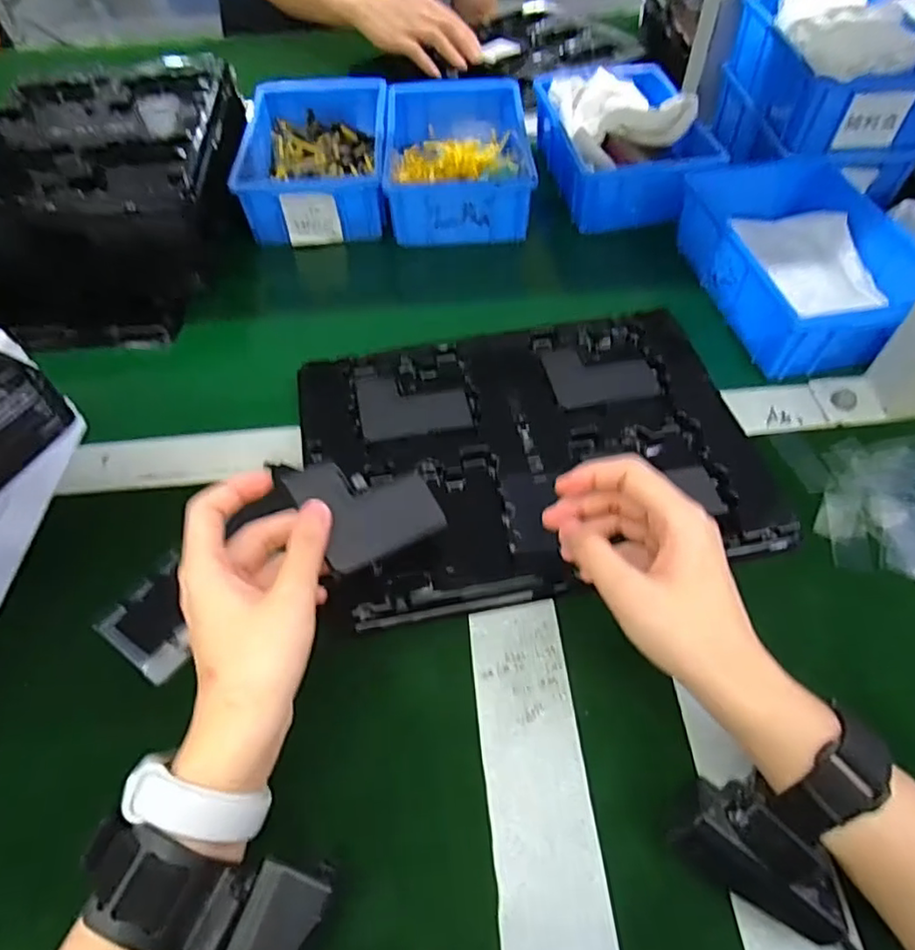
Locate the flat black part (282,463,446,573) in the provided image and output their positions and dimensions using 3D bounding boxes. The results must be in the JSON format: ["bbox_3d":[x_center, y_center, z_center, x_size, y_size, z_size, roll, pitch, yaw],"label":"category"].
[{"bbox_3d":[-0.048,0.016,0.352,0.075,0.008,0.060,-23,84,-28],"label":"flat black part"}]

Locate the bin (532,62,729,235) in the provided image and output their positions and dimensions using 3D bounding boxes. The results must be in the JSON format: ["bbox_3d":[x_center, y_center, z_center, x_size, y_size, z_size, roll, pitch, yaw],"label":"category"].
[{"bbox_3d":[0.165,-0.328,0.619,0.134,0.064,0.218,-9,54,-5],"label":"bin"}]

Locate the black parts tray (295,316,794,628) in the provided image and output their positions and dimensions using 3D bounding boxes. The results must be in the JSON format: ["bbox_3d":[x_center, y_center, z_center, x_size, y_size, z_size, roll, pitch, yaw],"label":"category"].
[{"bbox_3d":[0.048,-0.022,0.429,0.294,0.021,0.217,-10,54,-6],"label":"black parts tray"}]

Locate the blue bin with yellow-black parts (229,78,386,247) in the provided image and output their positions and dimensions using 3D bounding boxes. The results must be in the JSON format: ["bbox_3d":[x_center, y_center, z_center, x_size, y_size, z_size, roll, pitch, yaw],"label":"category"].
[{"bbox_3d":[-0.142,-0.329,0.643,0.138,0.058,0.216,-5,54,-2],"label":"blue bin with yellow-black parts"}]

